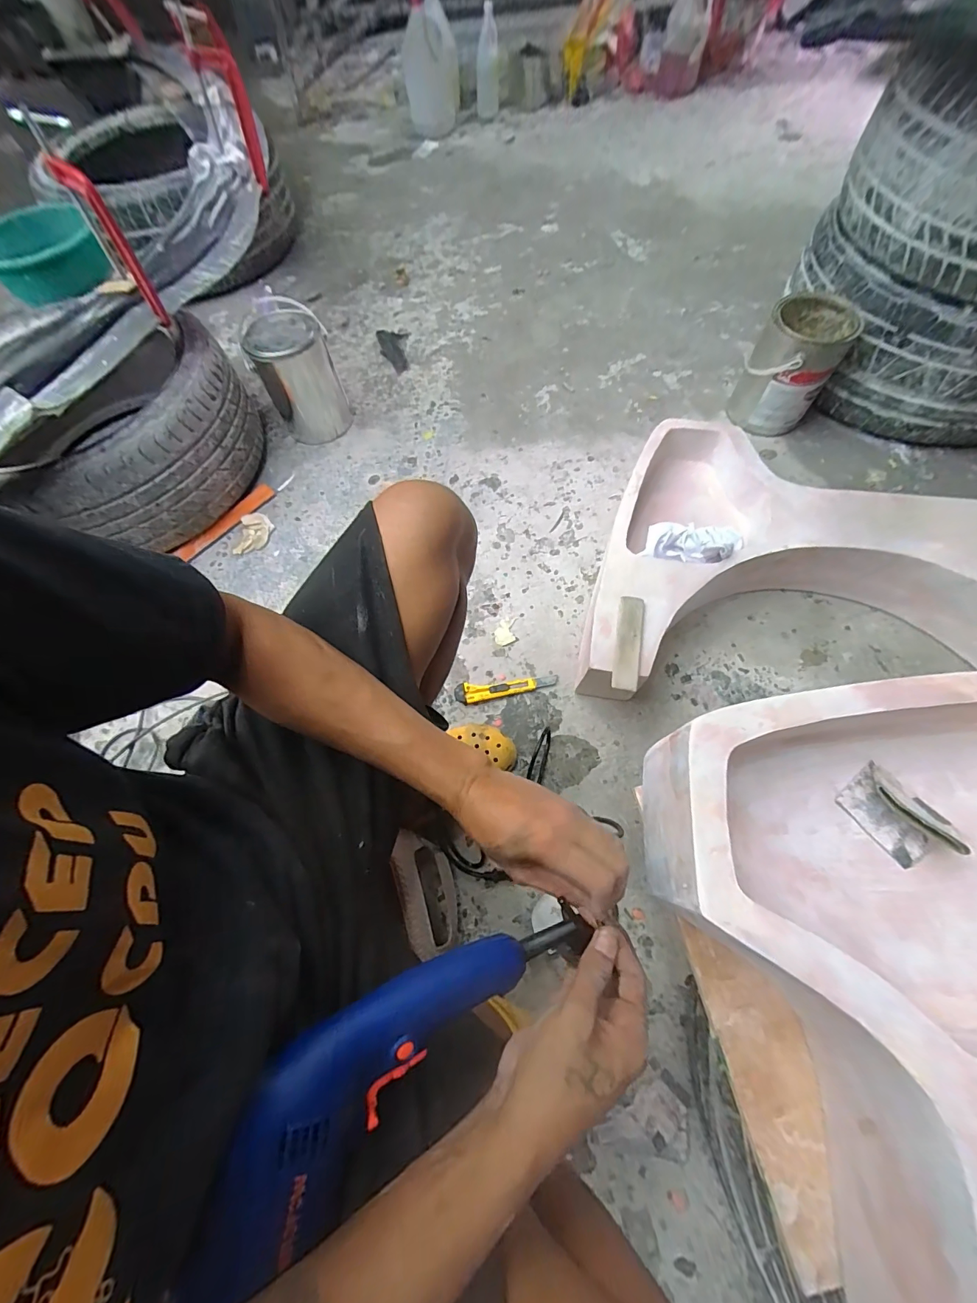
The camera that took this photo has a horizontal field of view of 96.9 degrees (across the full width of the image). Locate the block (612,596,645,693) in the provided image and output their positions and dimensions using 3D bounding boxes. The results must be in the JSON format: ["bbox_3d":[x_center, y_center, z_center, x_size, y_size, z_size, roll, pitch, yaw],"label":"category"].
[{"bbox_3d":[0.212,-0.014,0.657,0.037,0.013,0.153,11,68,8],"label":"block"}]

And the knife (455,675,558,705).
[{"bbox_3d":[0.033,0.064,0.777,0.181,0.009,0.039,-11,66,-2],"label":"knife"}]

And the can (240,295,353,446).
[{"bbox_3d":[-0.428,-0.626,0.989,0.166,0.227,0.170,-21,66,-6],"label":"can"}]

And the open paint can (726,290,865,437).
[{"bbox_3d":[0.649,-0.609,0.936,0.159,0.198,0.197,34,72,17],"label":"open paint can"}]

